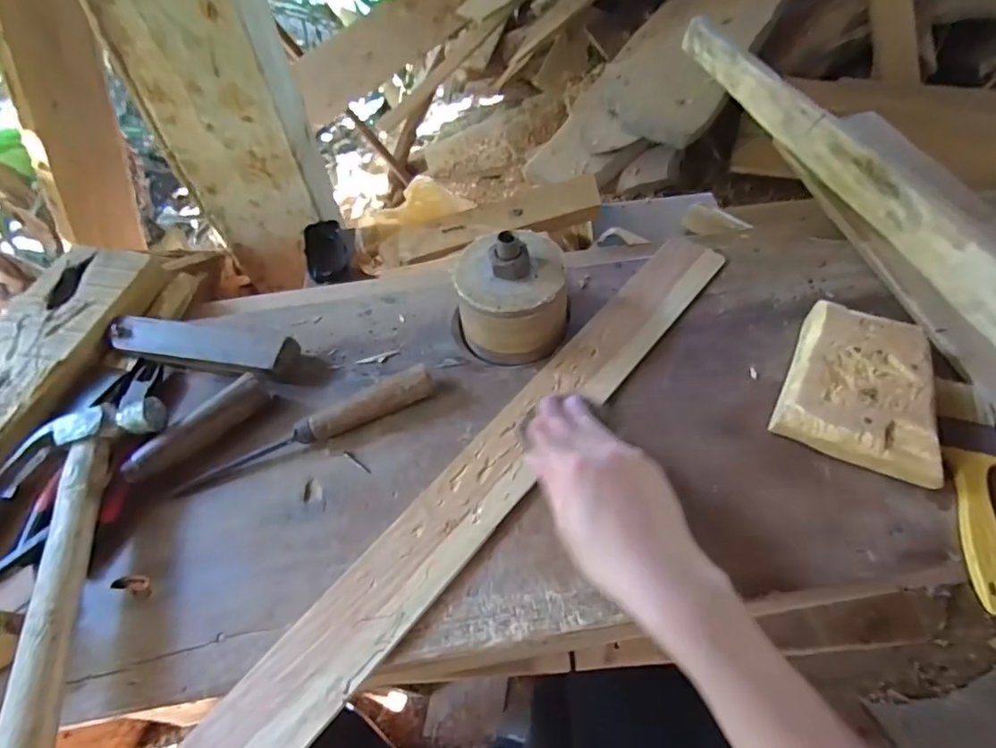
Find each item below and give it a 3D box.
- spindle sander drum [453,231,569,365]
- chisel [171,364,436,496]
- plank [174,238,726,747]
[{"bbox_3d":[0.013,-0.074,0.468,0.103,0.098,0.099,-2,56,1],"label":"spindle sander drum"},{"bbox_3d":[-0.161,0.047,0.435,0.221,0.034,0.024,-21,57,-11],"label":"chisel"},{"bbox_3d":[-0.064,0.138,0.378,0.066,0.007,0.802,35,65,23],"label":"plank"}]

